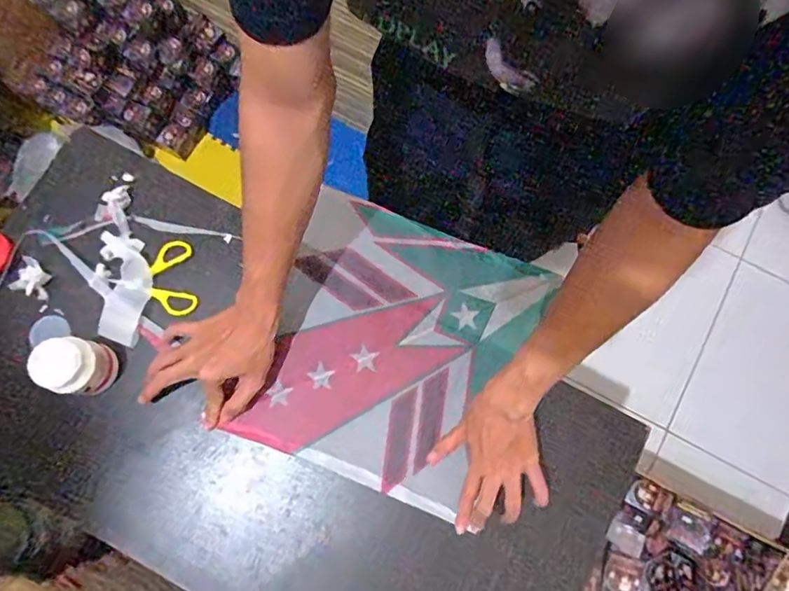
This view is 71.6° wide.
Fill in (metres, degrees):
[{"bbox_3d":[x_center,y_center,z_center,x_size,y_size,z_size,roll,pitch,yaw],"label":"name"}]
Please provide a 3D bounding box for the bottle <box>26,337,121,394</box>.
[{"bbox_3d":[-0.341,0.073,0.583,0.057,0.066,0.054,0,79,-1],"label":"bottle"}]

